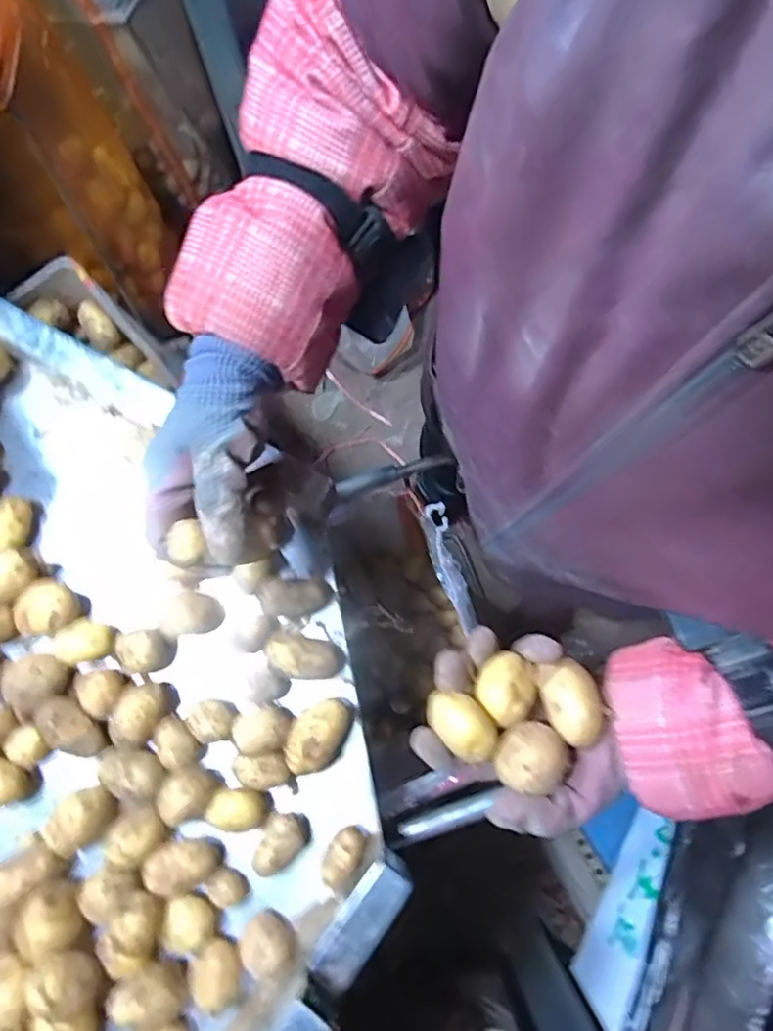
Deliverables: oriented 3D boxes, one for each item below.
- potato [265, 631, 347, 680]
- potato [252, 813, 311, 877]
[{"bbox_3d":[-0.060,0.104,0.439,0.053,0.027,0.030,9,76,4],"label":"potato"},{"bbox_3d":[-0.075,0.228,0.417,0.042,0.020,0.030,-42,78,-9],"label":"potato"}]

